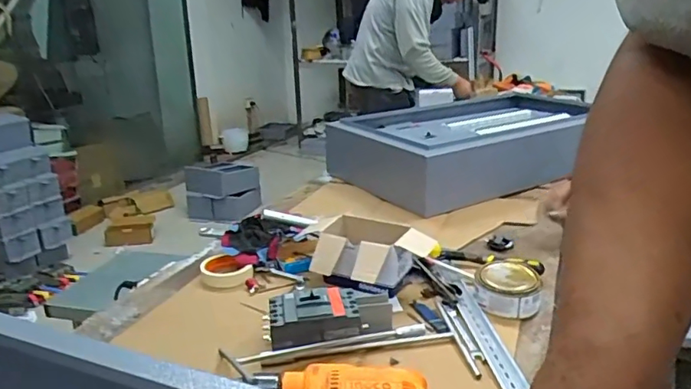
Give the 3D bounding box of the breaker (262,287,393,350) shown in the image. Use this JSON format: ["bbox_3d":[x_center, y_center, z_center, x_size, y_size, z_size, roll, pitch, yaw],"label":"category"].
[{"bbox_3d":[-0.023,0.180,0.793,0.180,0.067,0.078,-3,19,-4],"label":"breaker"}]

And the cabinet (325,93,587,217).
[{"bbox_3d":[0.349,-0.135,1.552,0.668,0.157,0.486,-14,23,-34],"label":"cabinet"}]

